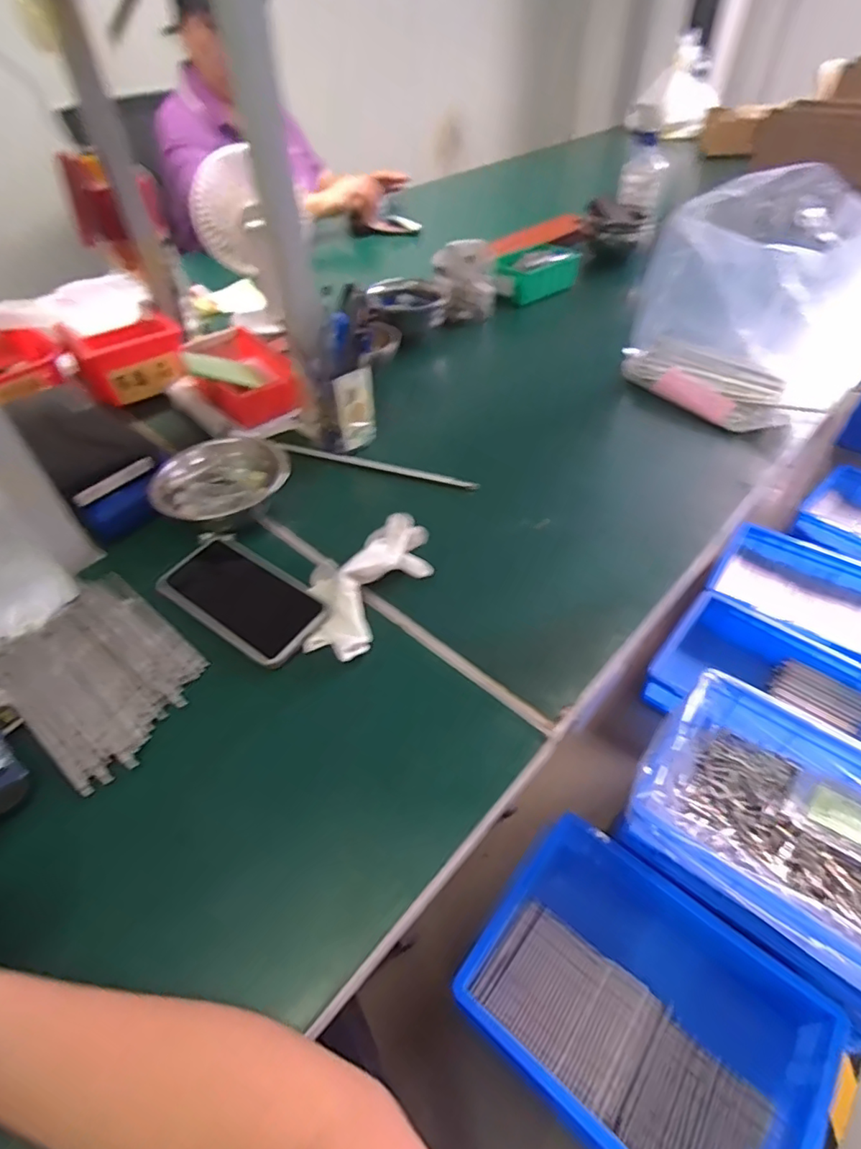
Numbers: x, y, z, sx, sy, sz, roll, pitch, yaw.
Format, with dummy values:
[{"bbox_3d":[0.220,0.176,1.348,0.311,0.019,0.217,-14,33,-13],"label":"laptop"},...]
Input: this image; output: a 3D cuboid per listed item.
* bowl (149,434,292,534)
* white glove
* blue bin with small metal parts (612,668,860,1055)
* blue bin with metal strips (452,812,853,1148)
[{"bbox_3d":[-0.209,-0.094,0.570,0.116,0.040,0.114,-1,46,1],"label":"bowl"},{"bbox_3d":[-0.058,0.000,0.507,0.089,0.037,0.167,23,51,22],"label":"white glove"},{"bbox_3d":[0.529,0.364,0.815,0.407,0.142,0.312,35,57,30],"label":"blue bin with small metal parts"},{"bbox_3d":[0.282,0.589,0.771,0.401,0.141,0.316,30,54,27],"label":"blue bin with metal strips"}]

